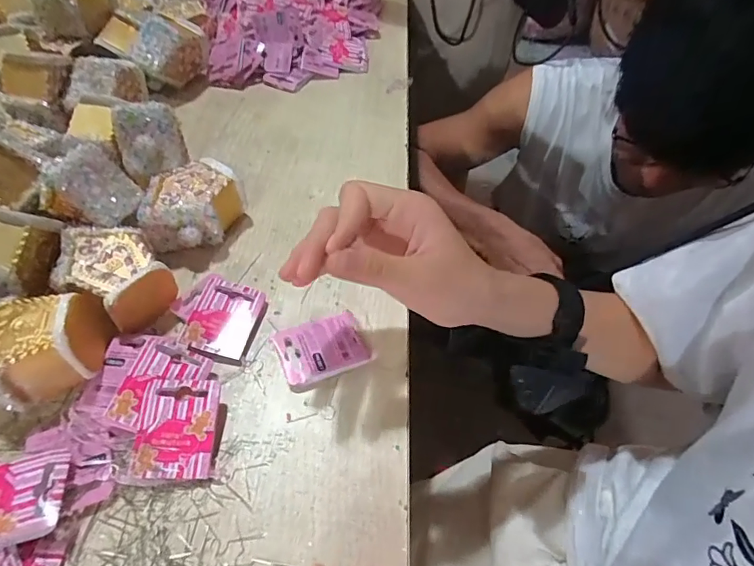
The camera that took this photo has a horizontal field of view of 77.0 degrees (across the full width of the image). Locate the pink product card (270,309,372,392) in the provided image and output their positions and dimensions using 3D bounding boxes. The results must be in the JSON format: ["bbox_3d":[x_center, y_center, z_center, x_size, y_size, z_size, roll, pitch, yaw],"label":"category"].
[{"bbox_3d":[-0.040,0.047,0.342,0.062,0.008,0.048,-17,55,-17],"label":"pink product card"}]

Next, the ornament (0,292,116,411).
[{"bbox_3d":[-0.222,0.044,0.300,0.087,0.044,0.068,-5,53,-9],"label":"ornament"}]

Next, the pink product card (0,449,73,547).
[{"bbox_3d":[-0.203,0.119,0.258,0.061,0.007,0.047,-12,47,-6],"label":"pink product card"}]

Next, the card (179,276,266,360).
[{"bbox_3d":[-0.112,0.024,0.350,0.045,0.005,0.060,21,56,-9],"label":"card"}]

